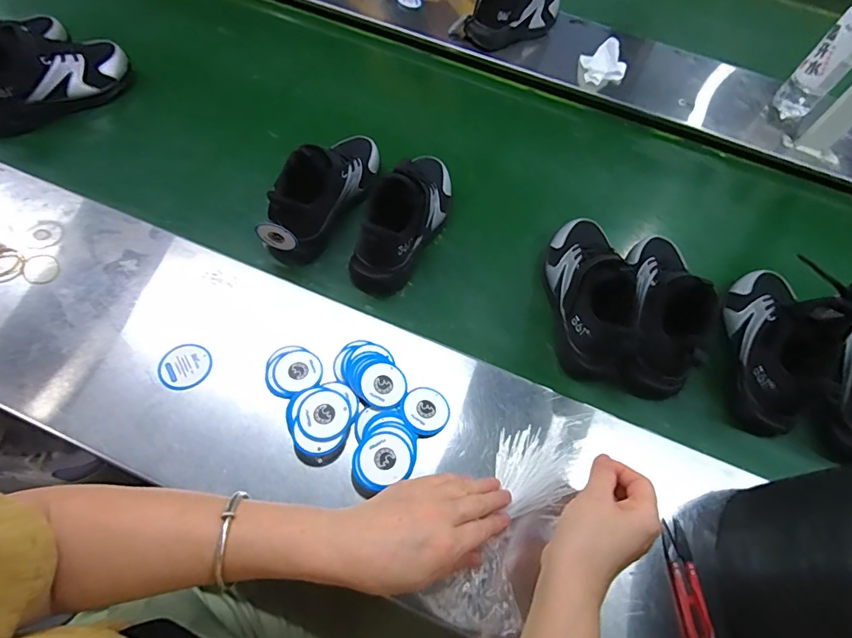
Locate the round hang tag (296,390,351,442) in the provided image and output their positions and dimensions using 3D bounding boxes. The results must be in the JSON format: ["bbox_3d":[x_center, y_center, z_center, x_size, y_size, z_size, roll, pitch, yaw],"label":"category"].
[{"bbox_3d":[-0.095,0.090,0.424,0.049,0.006,0.048,6,58,-9],"label":"round hang tag"}]

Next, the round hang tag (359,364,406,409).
[{"bbox_3d":[-0.042,0.066,0.453,0.046,0.004,0.045,6,63,-11],"label":"round hang tag"}]

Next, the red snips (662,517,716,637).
[{"bbox_3d":[0.226,0.231,0.388,0.024,0.019,0.100,3,63,-2],"label":"red snips"}]

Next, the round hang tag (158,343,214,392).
[{"bbox_3d":[-0.239,0.047,0.449,0.047,0.004,0.046,6,61,-11],"label":"round hang tag"}]

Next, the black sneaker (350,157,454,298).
[{"bbox_3d":[-0.022,-0.135,0.562,0.074,0.107,0.214,26,65,9],"label":"black sneaker"}]

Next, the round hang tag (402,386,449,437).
[{"bbox_3d":[0.000,0.091,0.446,0.045,0.009,0.046,2,64,-3],"label":"round hang tag"}]

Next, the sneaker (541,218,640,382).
[{"bbox_3d":[0.188,-0.043,0.521,0.071,0.120,0.203,3,63,-2],"label":"sneaker"}]

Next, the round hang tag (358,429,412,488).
[{"bbox_3d":[-0.036,0.126,0.408,0.046,0.004,0.045,6,59,-10],"label":"round hang tag"}]

